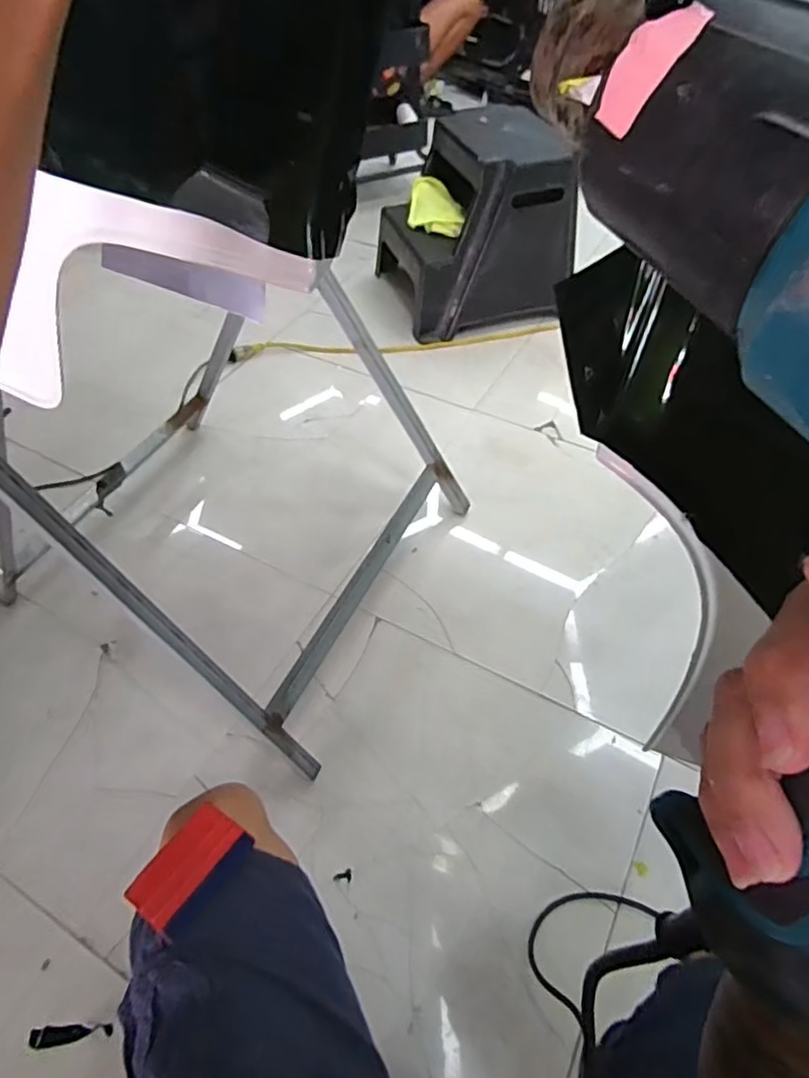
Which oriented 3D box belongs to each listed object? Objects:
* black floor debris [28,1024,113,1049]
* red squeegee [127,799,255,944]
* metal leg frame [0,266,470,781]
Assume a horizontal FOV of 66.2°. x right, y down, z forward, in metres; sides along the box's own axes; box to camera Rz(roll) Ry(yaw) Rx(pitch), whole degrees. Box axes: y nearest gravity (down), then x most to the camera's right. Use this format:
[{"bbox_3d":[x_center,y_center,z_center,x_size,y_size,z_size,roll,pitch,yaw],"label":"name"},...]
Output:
[{"bbox_3d":[-0.385,0.574,0.717,0.086,0.015,0.020,-3,50,-3],"label":"black floor debris"},{"bbox_3d":[-0.191,0.294,0.555,0.068,0.004,0.096,22,52,29],"label":"red squeegee"},{"bbox_3d":[-0.300,-0.128,0.989,0.648,0.495,0.605,20,53,16],"label":"metal leg frame"}]

